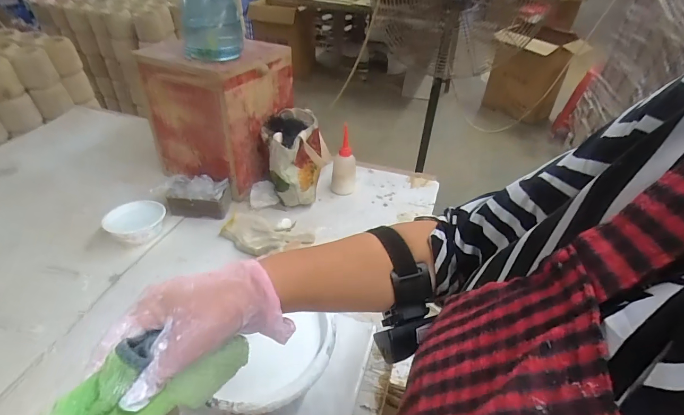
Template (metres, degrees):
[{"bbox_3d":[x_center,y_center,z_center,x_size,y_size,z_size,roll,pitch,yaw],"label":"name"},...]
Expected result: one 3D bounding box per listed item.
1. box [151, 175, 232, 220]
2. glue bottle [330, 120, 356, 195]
[{"bbox_3d":[-0.339,-0.028,0.829,0.164,0.075,0.068,2,39,-4],"label":"box"},{"bbox_3d":[0.007,-0.108,0.909,0.061,0.187,0.066,4,39,2],"label":"glue bottle"}]

